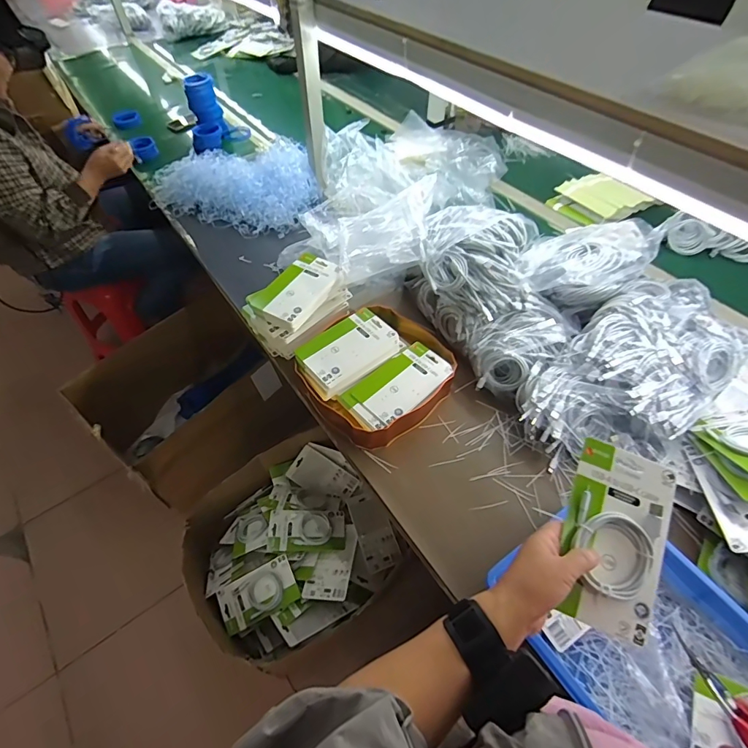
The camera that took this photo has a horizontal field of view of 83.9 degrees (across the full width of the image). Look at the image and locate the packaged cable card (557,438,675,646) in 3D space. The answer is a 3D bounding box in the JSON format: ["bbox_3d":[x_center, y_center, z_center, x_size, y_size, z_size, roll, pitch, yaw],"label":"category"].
[{"bbox_3d":[0.245,0.164,0.423,0.096,0.020,0.176,21,71,8],"label":"packaged cable card"}]

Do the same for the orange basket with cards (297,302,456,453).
[{"bbox_3d":[0.012,-0.013,0.805,0.253,0.073,0.273,35,61,24],"label":"orange basket with cards"}]

